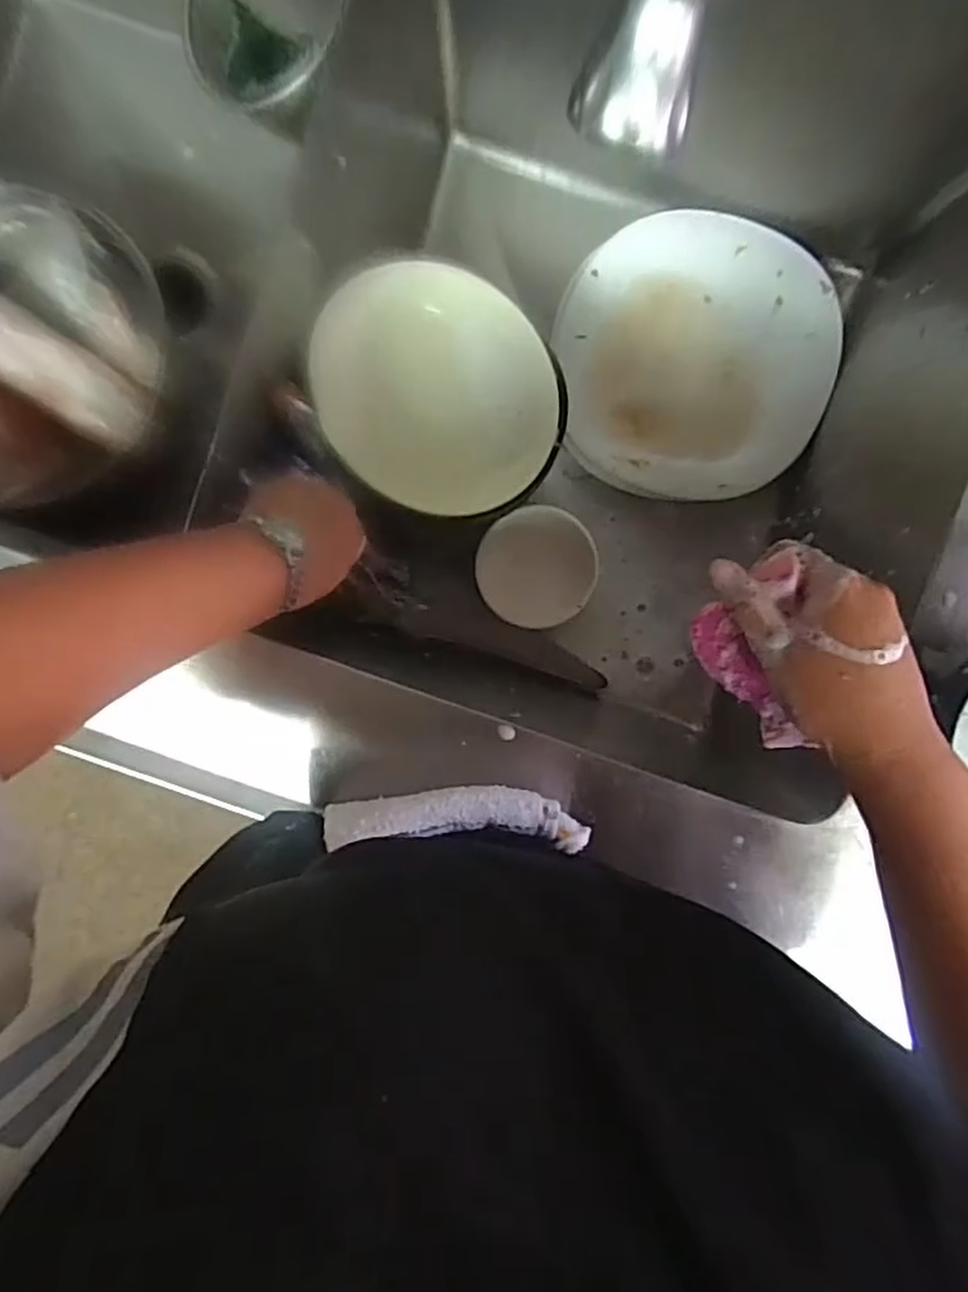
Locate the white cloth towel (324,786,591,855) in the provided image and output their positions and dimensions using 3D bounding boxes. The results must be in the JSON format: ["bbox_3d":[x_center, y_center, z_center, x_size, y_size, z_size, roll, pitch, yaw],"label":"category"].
[{"bbox_3d":[-0.017,0.094,0.388,0.143,0.029,0.030,1,92,0],"label":"white cloth towel"}]

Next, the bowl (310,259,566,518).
[{"bbox_3d":[-0.033,-0.203,0.571,0.203,0.075,0.203,21,92,-28],"label":"bowl"}]

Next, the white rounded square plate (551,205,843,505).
[{"bbox_3d":[0.205,-0.283,0.697,0.255,0.029,0.267,8,92,0],"label":"white rounded square plate"}]

